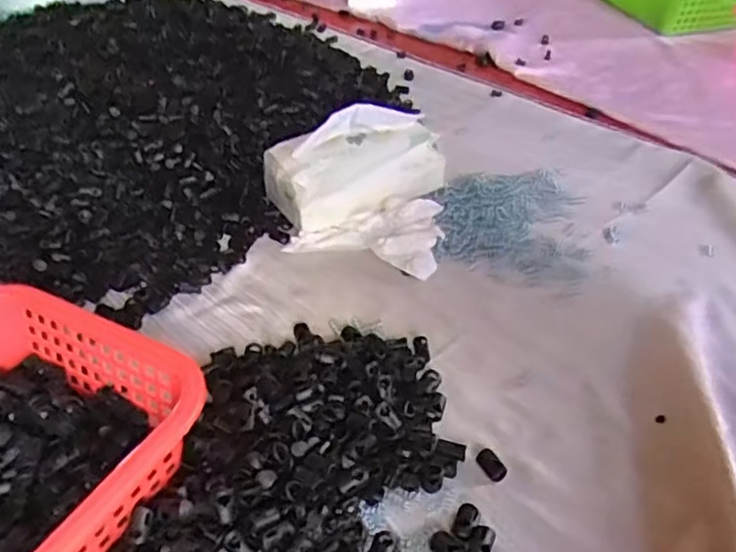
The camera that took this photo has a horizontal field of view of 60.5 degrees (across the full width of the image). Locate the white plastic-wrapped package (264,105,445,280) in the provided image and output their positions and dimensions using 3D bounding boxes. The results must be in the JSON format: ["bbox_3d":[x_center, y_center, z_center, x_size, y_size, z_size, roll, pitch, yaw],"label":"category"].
[{"bbox_3d":[-0.015,-0.090,0.604,0.176,0.094,0.161,2,41,4],"label":"white plastic-wrapped package"}]

